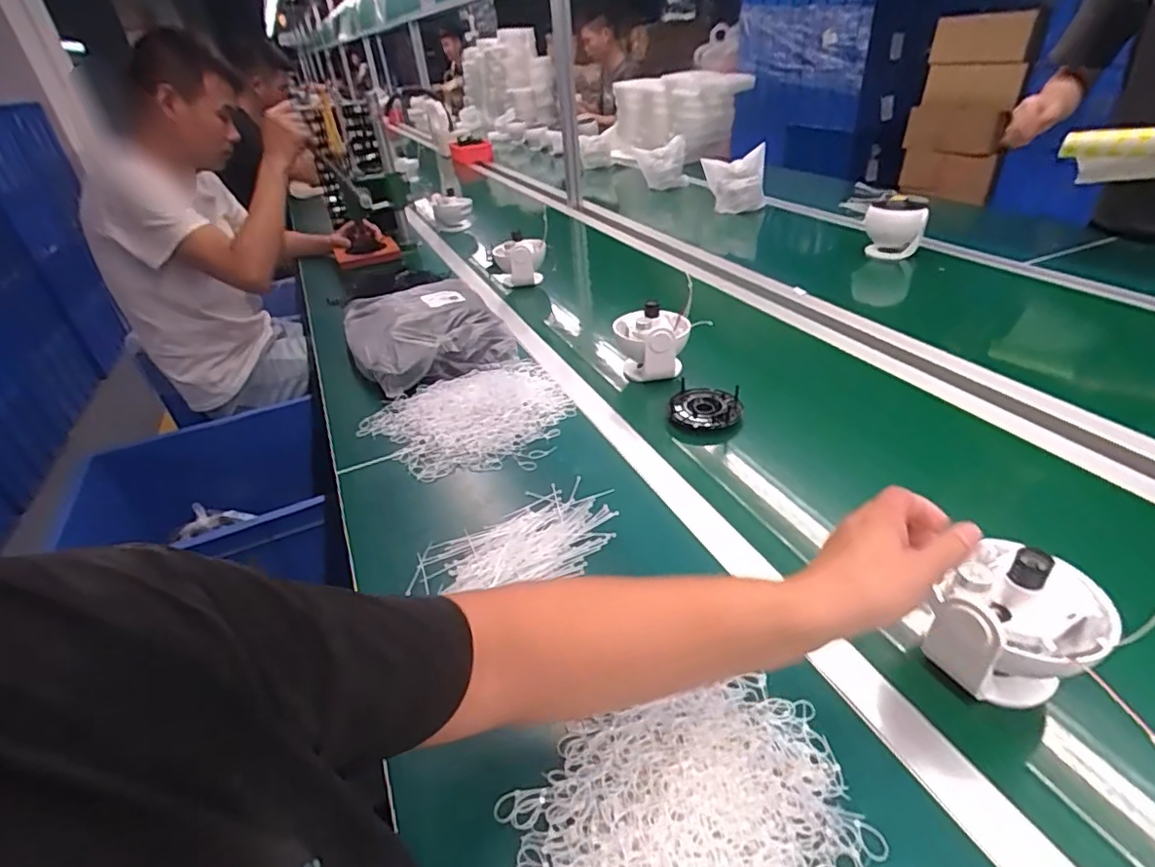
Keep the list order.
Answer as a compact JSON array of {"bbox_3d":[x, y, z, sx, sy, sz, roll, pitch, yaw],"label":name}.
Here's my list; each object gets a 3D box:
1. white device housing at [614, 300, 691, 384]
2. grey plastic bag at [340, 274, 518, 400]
[{"bbox_3d":[0.119,-0.140,0.921,0.115,0.110,0.119,-1,35,7],"label":"white device housing"},{"bbox_3d":[-0.283,-0.190,1.057,0.255,0.085,0.315,-21,37,-21],"label":"grey plastic bag"}]

